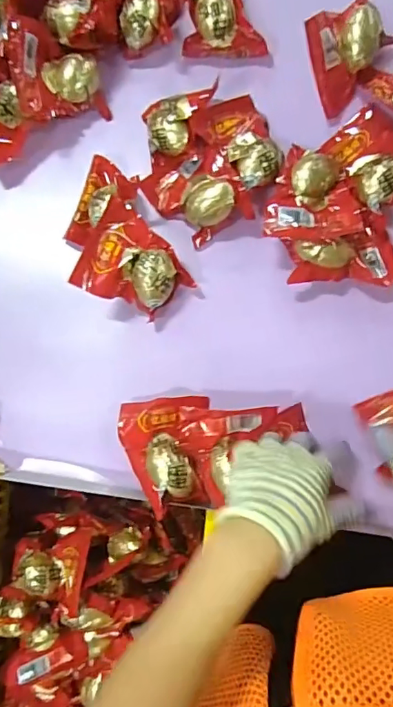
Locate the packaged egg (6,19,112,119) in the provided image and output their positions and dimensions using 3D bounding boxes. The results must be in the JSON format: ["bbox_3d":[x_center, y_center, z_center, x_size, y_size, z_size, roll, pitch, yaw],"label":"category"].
[{"bbox_3d":[-0.150,-0.307,0.555,0.082,0.068,0.094,-10,84,3],"label":"packaged egg"}]

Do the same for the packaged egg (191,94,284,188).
[{"bbox_3d":[0.043,-0.224,0.543,0.076,0.050,0.111,-20,84,2],"label":"packaged egg"}]

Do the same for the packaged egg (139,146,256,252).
[{"bbox_3d":[0.000,-0.169,0.545,0.093,0.045,0.095,-24,84,1],"label":"packaged egg"}]

